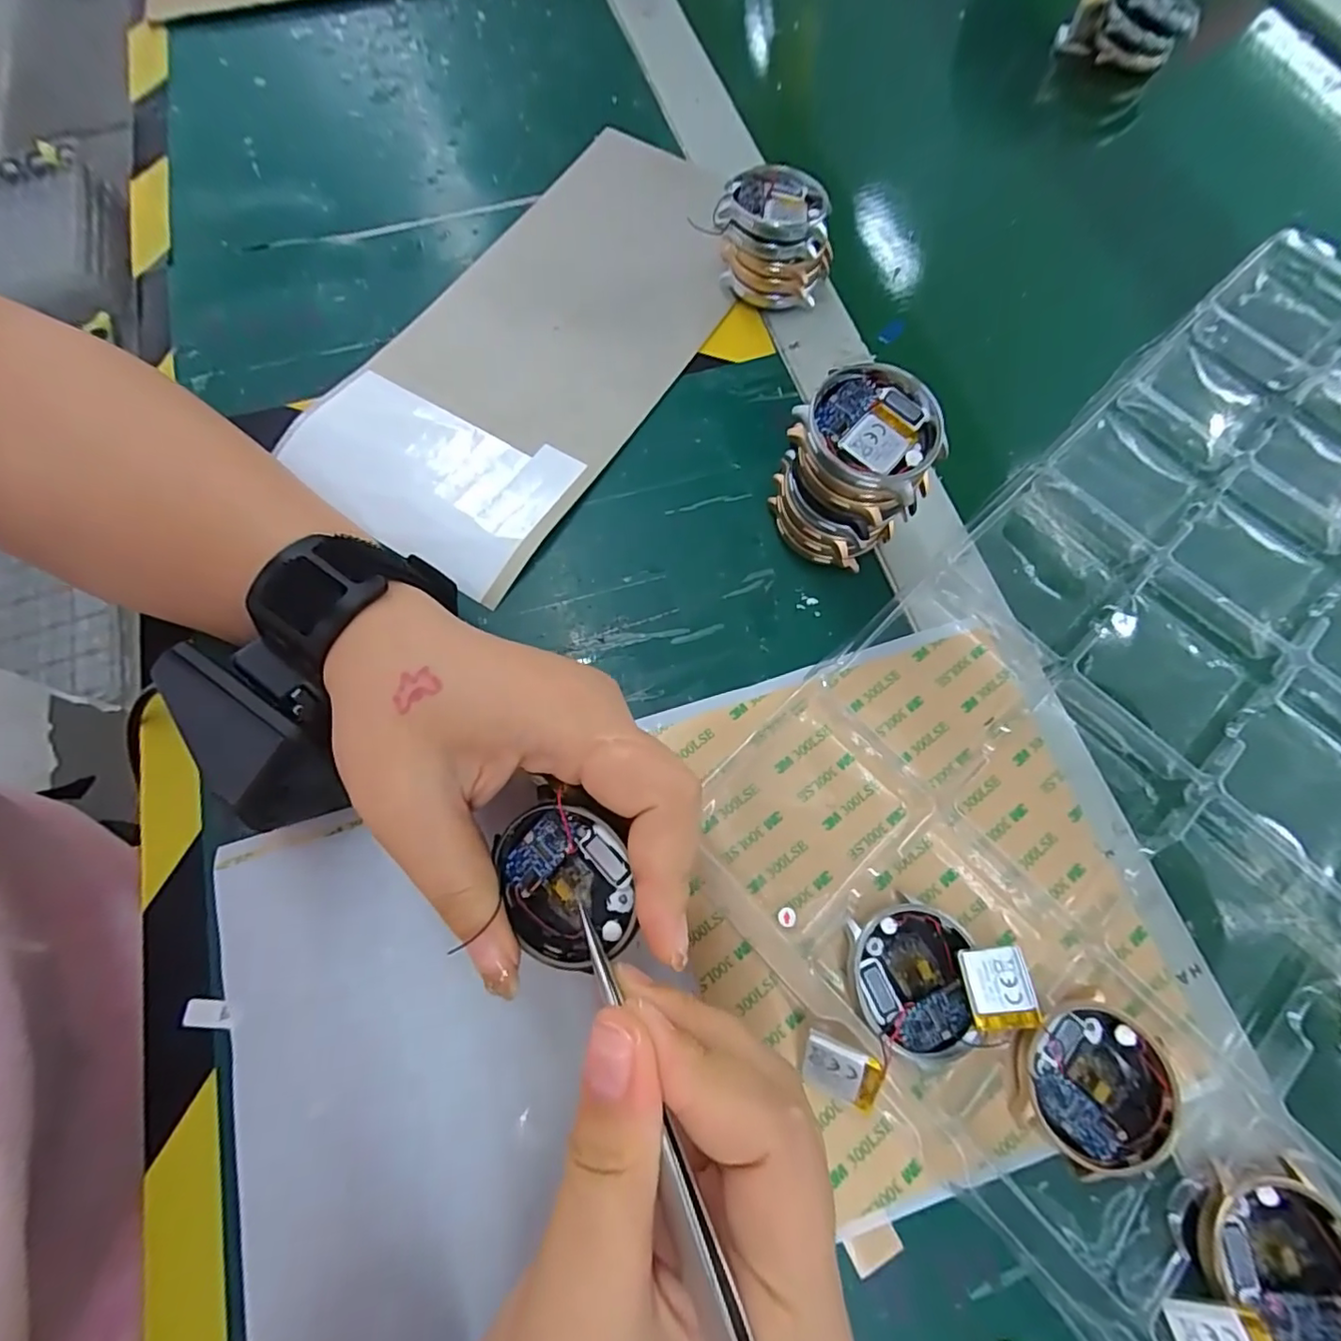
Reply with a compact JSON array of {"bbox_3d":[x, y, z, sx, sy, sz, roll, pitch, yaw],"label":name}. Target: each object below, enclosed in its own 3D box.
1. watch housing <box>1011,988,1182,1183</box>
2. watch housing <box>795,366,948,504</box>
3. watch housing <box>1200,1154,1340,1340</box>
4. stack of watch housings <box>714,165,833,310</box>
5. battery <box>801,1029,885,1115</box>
[{"bbox_3d":[0.130,0.127,0.181,0.046,0.007,0.043,1,70,-2],"label":"watch housing"},{"bbox_3d":[0.068,-0.082,0.199,0.046,0.011,0.043,0,71,0],"label":"watch housing"},{"bbox_3d":[0.174,0.167,0.167,0.042,0.008,0.046,-28,73,-12],"label":"watch housing"},{"bbox_3d":[0.050,-0.200,0.280,0.048,0.048,0.042,27,71,8],"label":"stack of watch housings"},{"bbox_3d":[0.051,0.121,0.177,0.022,0.004,0.018,19,104,20],"label":"battery"}]

